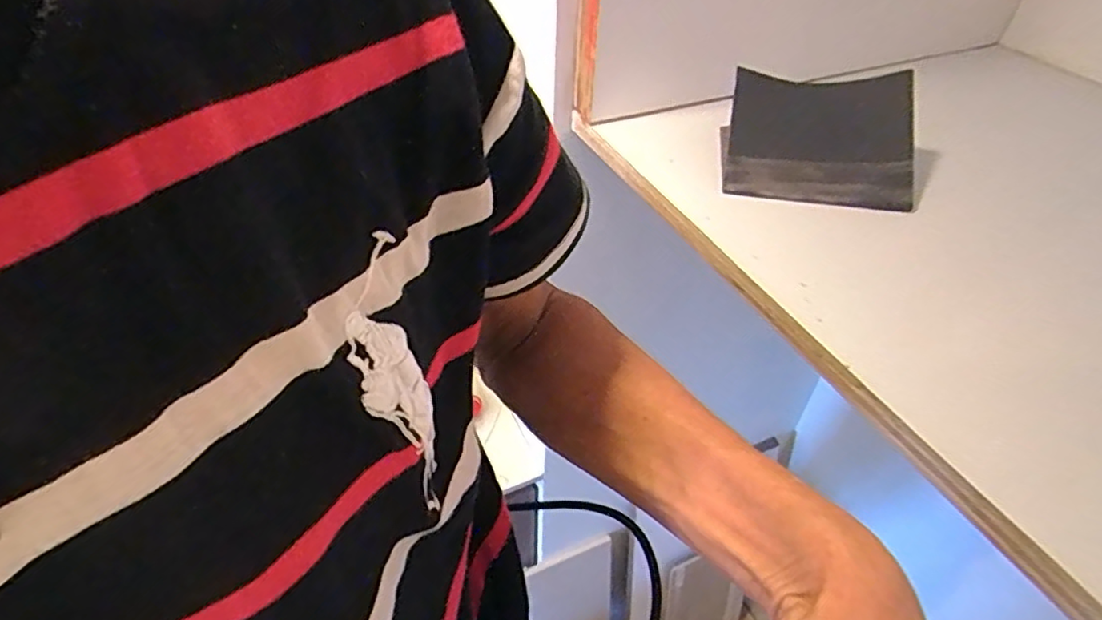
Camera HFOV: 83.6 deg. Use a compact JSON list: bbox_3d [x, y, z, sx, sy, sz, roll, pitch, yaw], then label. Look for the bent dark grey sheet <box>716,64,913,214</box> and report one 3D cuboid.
[{"bbox_3d":[0.208,-0.141,0.489,0.137,0.062,0.111,5,44,4],"label":"bent dark grey sheet"}]

